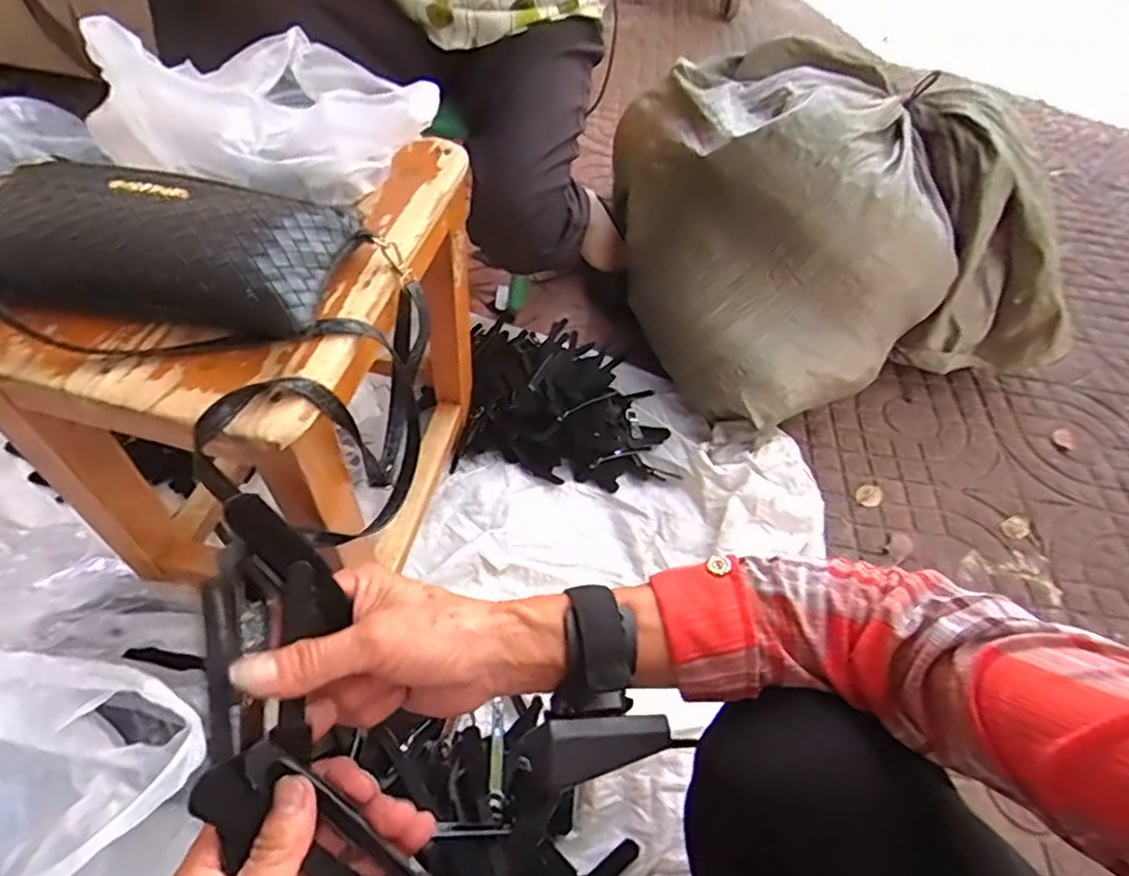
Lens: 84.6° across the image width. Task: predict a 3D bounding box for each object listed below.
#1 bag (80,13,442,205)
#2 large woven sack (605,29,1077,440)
[{"bbox_3d":[-0.199,-0.251,0.453,0.203,0.082,0.185,17,53,8],"label":"bag"},{"bbox_3d":[0.370,-0.341,0.926,0.601,0.327,0.542,-17,56,-17],"label":"large woven sack"}]

